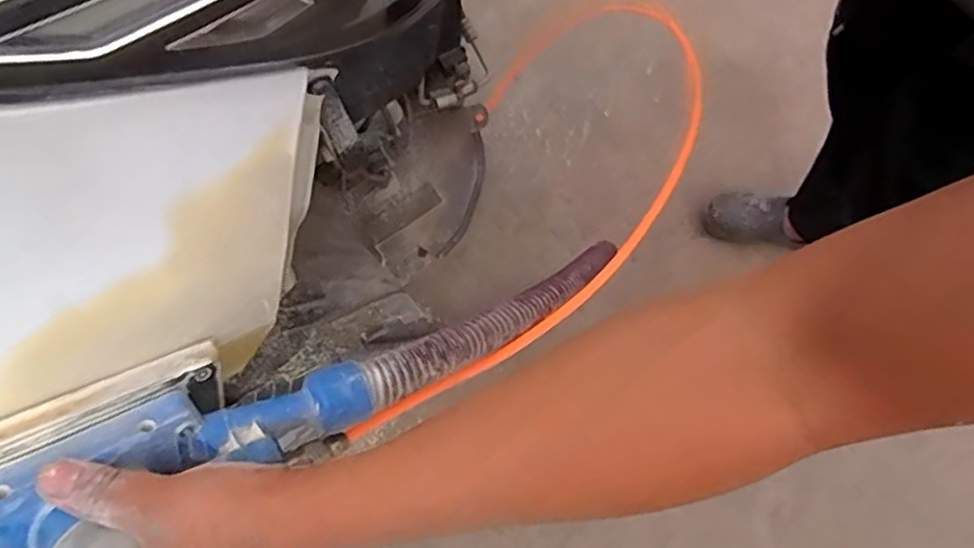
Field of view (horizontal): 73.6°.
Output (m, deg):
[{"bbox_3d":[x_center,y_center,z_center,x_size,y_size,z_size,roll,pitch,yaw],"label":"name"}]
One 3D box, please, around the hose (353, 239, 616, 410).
[{"bbox_3d":[0.032,0.024,0.543,0.041,0.034,0.347,48,39,14],"label":"hose"}]

